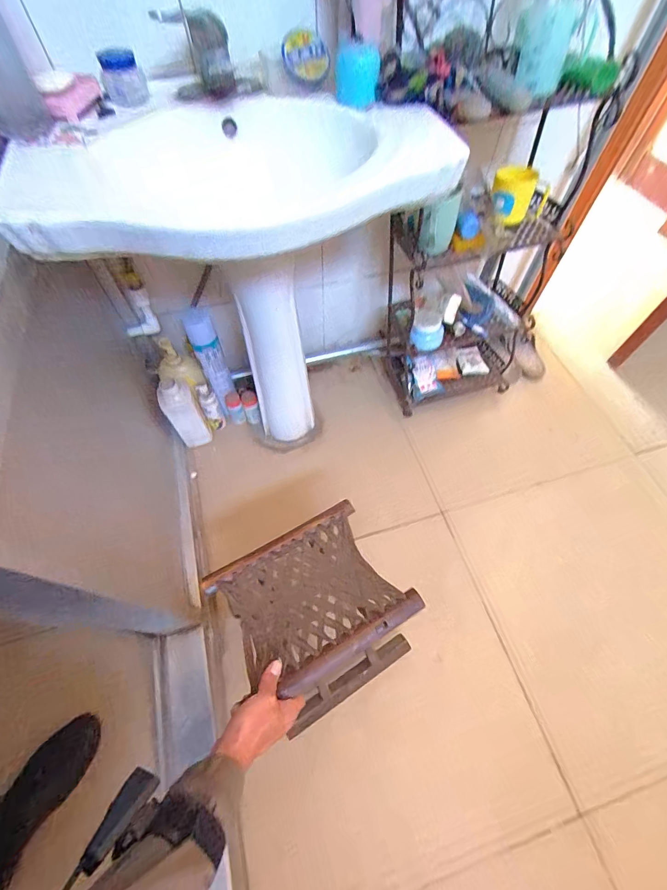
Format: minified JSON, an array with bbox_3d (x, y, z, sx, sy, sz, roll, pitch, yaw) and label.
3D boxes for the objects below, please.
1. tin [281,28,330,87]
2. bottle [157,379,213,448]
[{"bbox_3d":[-0.039,-0.595,0.572,0.065,0.062,0.039,-24,87,23],"label":"tin"},{"bbox_3d":[-0.388,-0.075,0.965,0.084,0.232,0.079,-32,65,-17],"label":"bottle"}]

